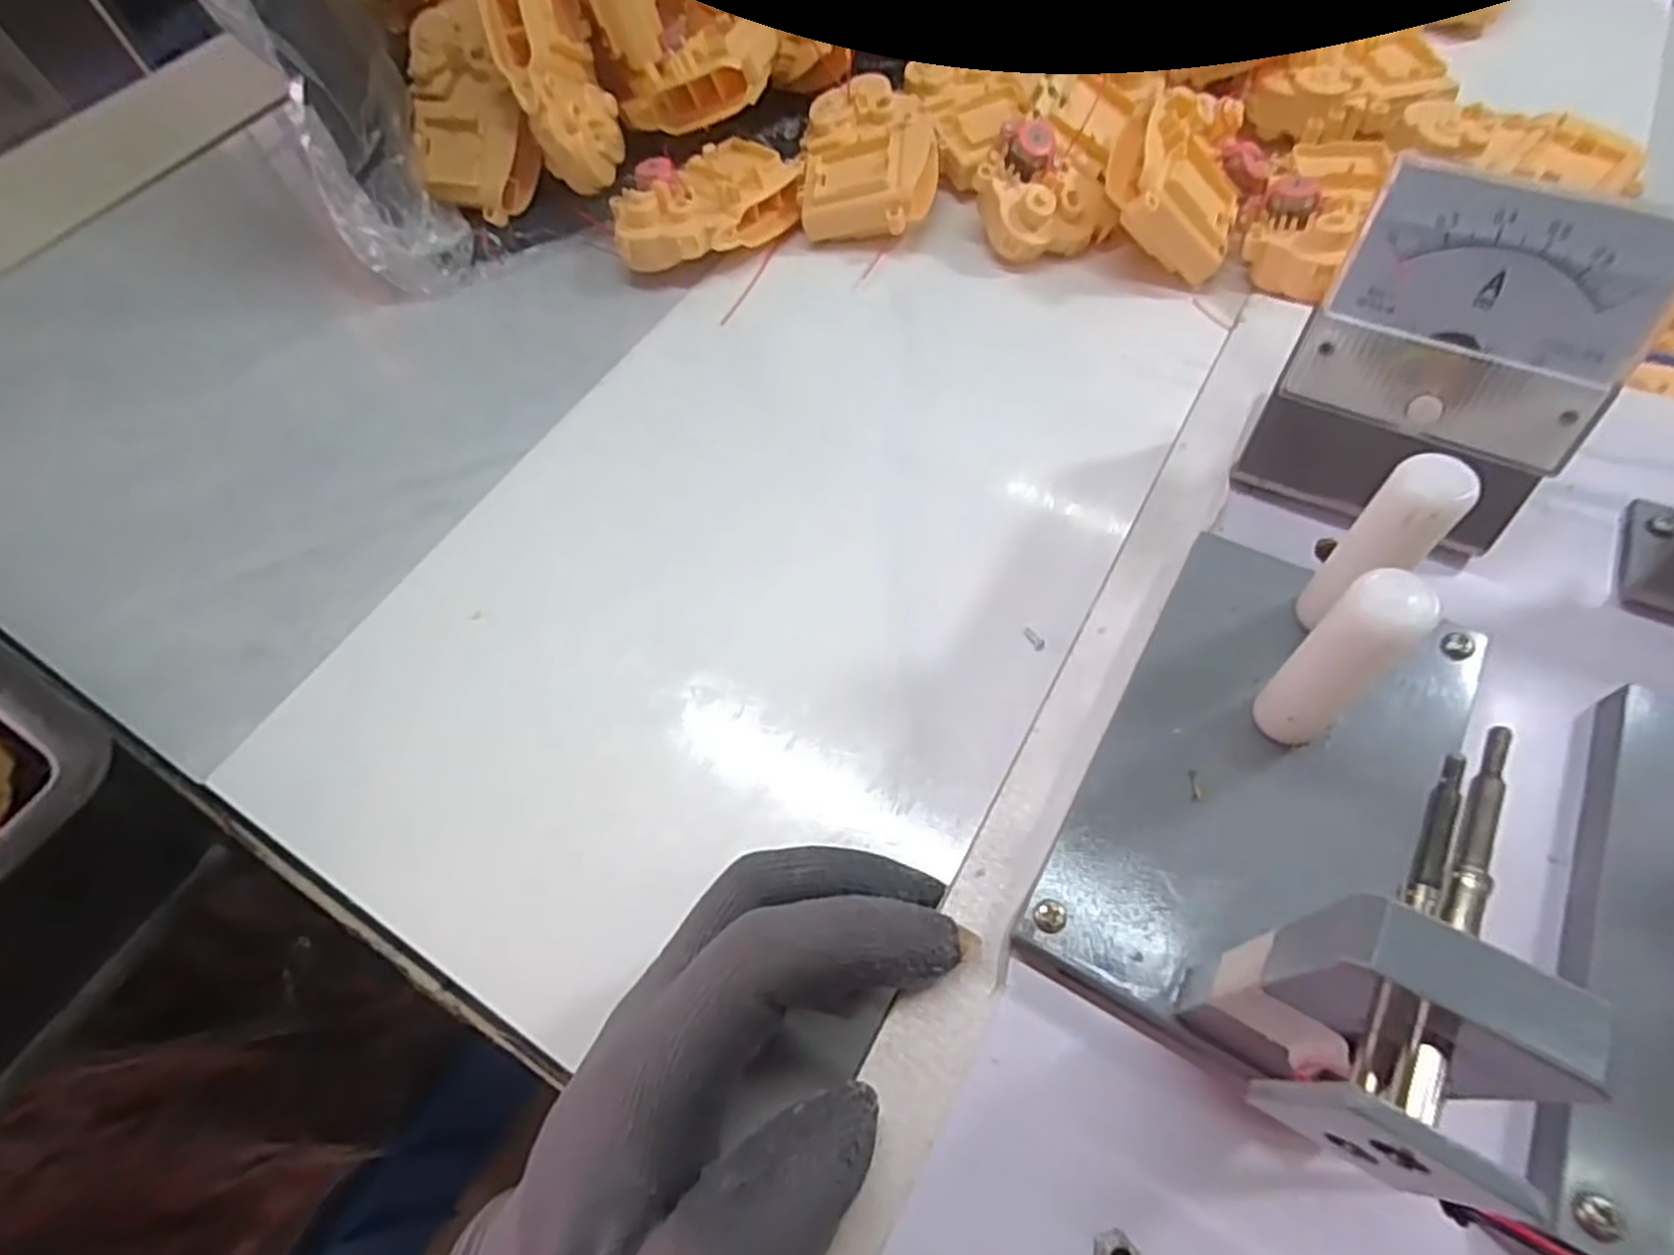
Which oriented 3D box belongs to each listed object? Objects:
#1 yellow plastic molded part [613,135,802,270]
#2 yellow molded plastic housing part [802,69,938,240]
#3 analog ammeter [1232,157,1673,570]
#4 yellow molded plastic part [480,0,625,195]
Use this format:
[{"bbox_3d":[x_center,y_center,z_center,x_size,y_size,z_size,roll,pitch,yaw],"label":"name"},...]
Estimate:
[{"bbox_3d":[-0.070,-0.223,0.422,0.105,0.038,0.061,-38,63,-17],"label":"yellow plastic molded part"},{"bbox_3d":[0.016,-0.250,0.428,0.075,0.043,0.092,1,59,5],"label":"yellow molded plastic housing part"},{"bbox_3d":[0.150,-0.062,0.197,0.065,0.078,0.042,25,65,20],"label":"analog ammeter"},{"bbox_3d":[-0.145,-0.284,0.405,0.031,0.101,0.065,11,23,32],"label":"yellow molded plastic part"}]

